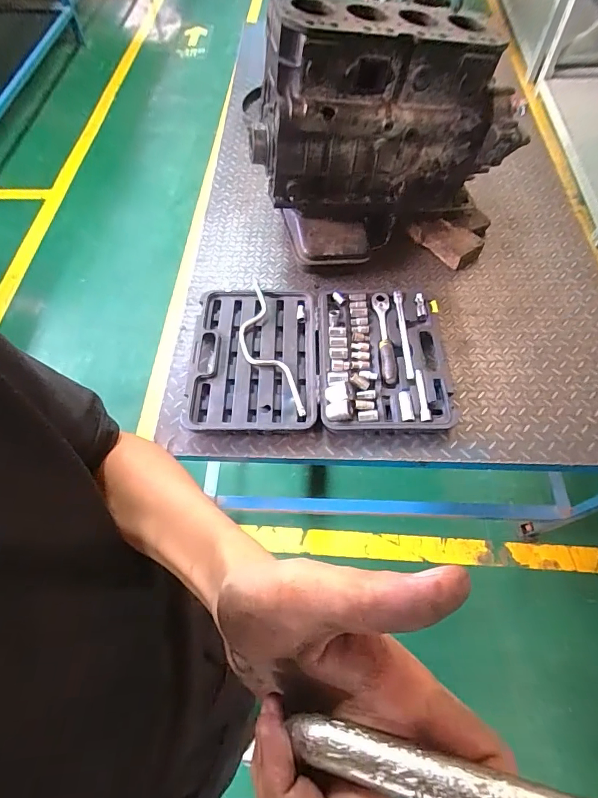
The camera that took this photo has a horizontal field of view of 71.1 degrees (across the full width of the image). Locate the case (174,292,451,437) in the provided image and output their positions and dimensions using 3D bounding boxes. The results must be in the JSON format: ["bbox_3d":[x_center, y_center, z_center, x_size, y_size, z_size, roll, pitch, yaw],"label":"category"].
[{"bbox_3d":[0.044,-0.097,0.945,0.563,0.046,0.376,0,62,1],"label":"case"}]

